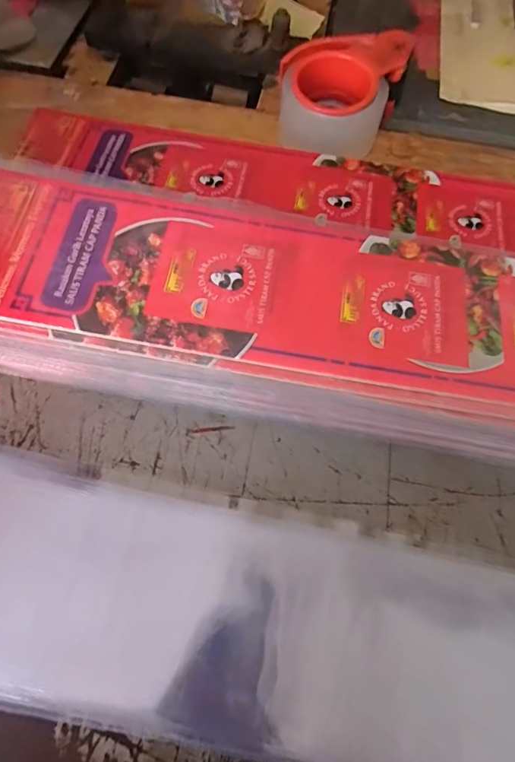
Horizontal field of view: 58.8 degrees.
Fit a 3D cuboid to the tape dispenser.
[{"bbox_3d":[0.079,-0.286,0.451,0.108,0.066,0.119,20,65,6],"label":"tape dispenser"}]

